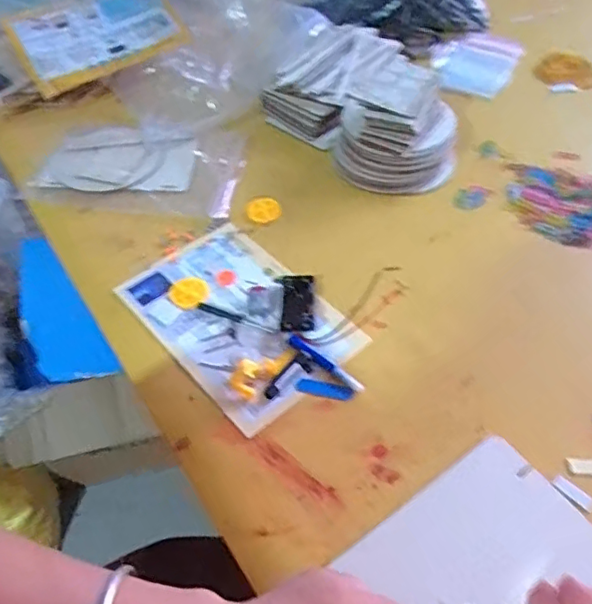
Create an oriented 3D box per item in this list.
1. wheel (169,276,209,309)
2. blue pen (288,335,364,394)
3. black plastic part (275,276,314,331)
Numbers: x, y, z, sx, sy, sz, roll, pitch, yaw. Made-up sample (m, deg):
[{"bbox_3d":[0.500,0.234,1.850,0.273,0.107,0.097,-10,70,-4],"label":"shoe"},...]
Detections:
[{"bbox_3d":[-0.099,-0.010,0.541,0.034,0.009,0.035,-2,52,2],"label":"wheel"},{"bbox_3d":[0.025,0.051,0.488,0.077,0.006,0.011,32,60,25],"label":"blue pen"},{"bbox_3d":[0.001,0.001,0.526,0.031,0.008,0.059,-4,52,0],"label":"black plastic part"}]

